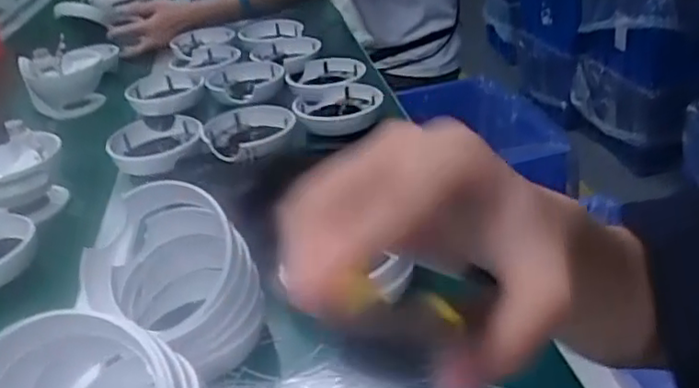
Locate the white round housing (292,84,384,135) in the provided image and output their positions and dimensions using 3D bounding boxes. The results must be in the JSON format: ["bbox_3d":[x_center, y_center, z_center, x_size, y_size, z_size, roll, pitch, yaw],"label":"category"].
[{"bbox_3d":[-0.015,-0.112,0.851,0.117,0.041,0.122,-5,30,3],"label":"white round housing"}]

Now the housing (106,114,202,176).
[{"bbox_3d":[-0.251,-0.065,0.808,0.113,0.029,0.138,-13,31,-11],"label":"housing"}]

